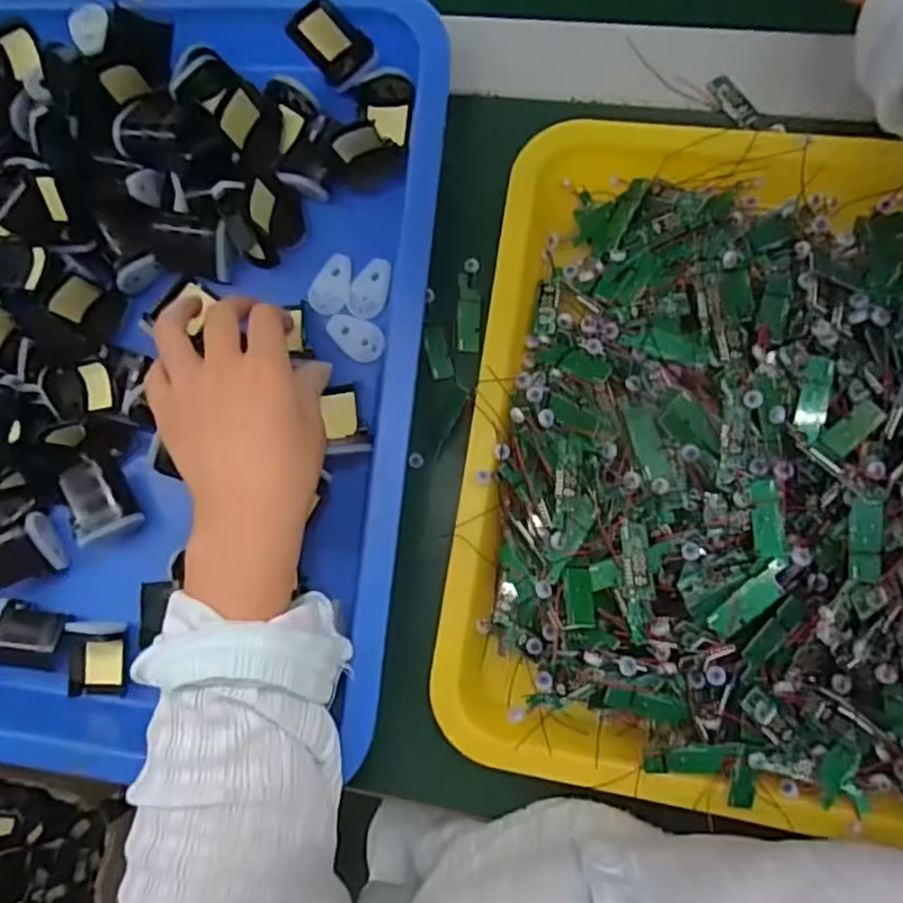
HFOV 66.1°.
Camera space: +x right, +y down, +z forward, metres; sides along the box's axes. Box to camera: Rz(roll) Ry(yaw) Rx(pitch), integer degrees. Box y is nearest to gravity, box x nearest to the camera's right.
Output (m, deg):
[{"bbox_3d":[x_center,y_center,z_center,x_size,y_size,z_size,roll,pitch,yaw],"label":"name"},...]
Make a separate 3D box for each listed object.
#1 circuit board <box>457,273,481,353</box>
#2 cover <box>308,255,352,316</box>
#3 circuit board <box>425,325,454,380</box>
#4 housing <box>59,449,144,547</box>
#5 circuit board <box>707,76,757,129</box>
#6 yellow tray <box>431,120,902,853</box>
[{"bbox_3d":[0.010,-0.077,0.388,0.013,0.006,0.043,1,83,7],"label":"circuit board"},{"bbox_3d":[-0.069,-0.096,0.398,0.022,0.004,0.035,9,84,8],"label":"cover"},{"bbox_3d":[-0.008,-0.056,0.391,0.012,0.004,0.032,-15,82,5],"label":"circuit board"},{"bbox_3d":[-0.197,0.025,0.390,0.033,0.025,0.045,-30,81,3],"label":"housing"},{"bbox_3d":[0.154,-0.192,0.381,0.012,0.004,0.034,-31,80,3],"label":"circuit board"},{"bbox_3d":[0.135,-0.001,0.335,0.252,0.048,0.324,7,84,8],"label":"yellow tray"}]

